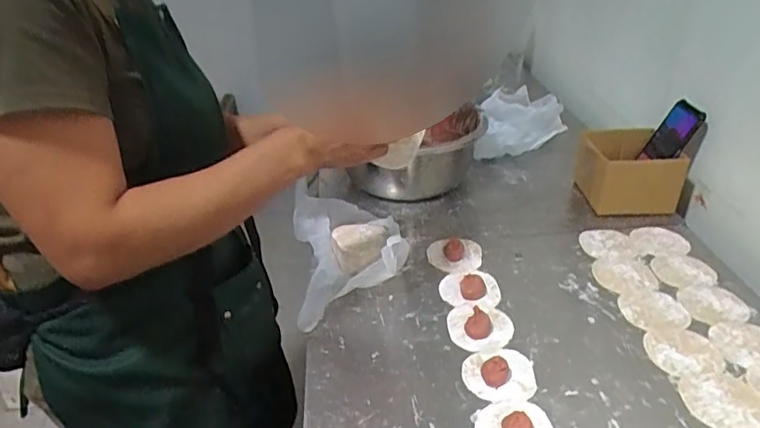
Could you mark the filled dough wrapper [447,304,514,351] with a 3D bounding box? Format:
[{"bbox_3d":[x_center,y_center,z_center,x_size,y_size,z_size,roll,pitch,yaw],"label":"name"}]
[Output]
[{"bbox_3d":[0.128,0.142,0.712,0.080,0.011,0.073,-2,33,1],"label":"filled dough wrapper"}]

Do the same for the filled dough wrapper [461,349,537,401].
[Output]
[{"bbox_3d":[0.138,0.179,0.644,0.082,0.021,0.074,-4,33,-1],"label":"filled dough wrapper"}]

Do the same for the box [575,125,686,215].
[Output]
[{"bbox_3d":[0.405,-0.066,0.924,0.137,0.099,0.132,-4,33,-2],"label":"box"}]

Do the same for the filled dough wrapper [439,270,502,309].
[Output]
[{"bbox_3d":[0.124,0.102,0.769,0.080,0.013,0.073,1,33,6],"label":"filled dough wrapper"}]

